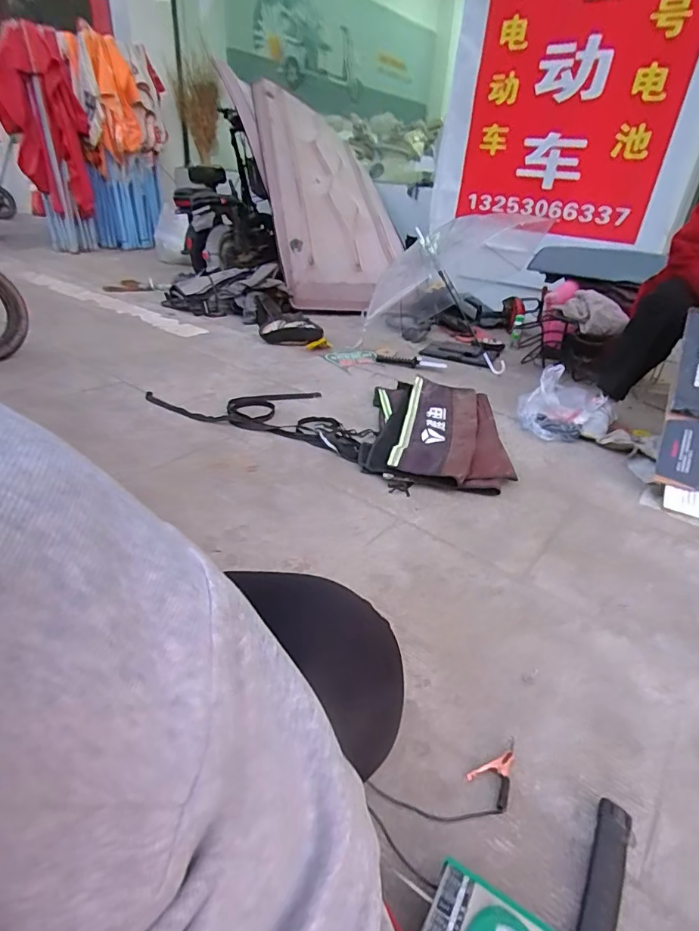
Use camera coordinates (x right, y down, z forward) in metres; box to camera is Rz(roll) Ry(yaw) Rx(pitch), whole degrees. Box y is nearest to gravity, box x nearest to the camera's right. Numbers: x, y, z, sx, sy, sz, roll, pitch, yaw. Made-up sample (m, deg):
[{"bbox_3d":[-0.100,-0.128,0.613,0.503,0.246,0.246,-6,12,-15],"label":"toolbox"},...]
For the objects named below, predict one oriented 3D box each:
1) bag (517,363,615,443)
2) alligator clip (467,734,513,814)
[{"bbox_3d":[0.672,-0.186,1.515,0.242,0.131,0.245,-24,41,-35],"label":"bag"},{"bbox_3d":[0.201,0.404,0.646,0.082,0.015,0.055,-24,41,-35],"label":"alligator clip"}]

